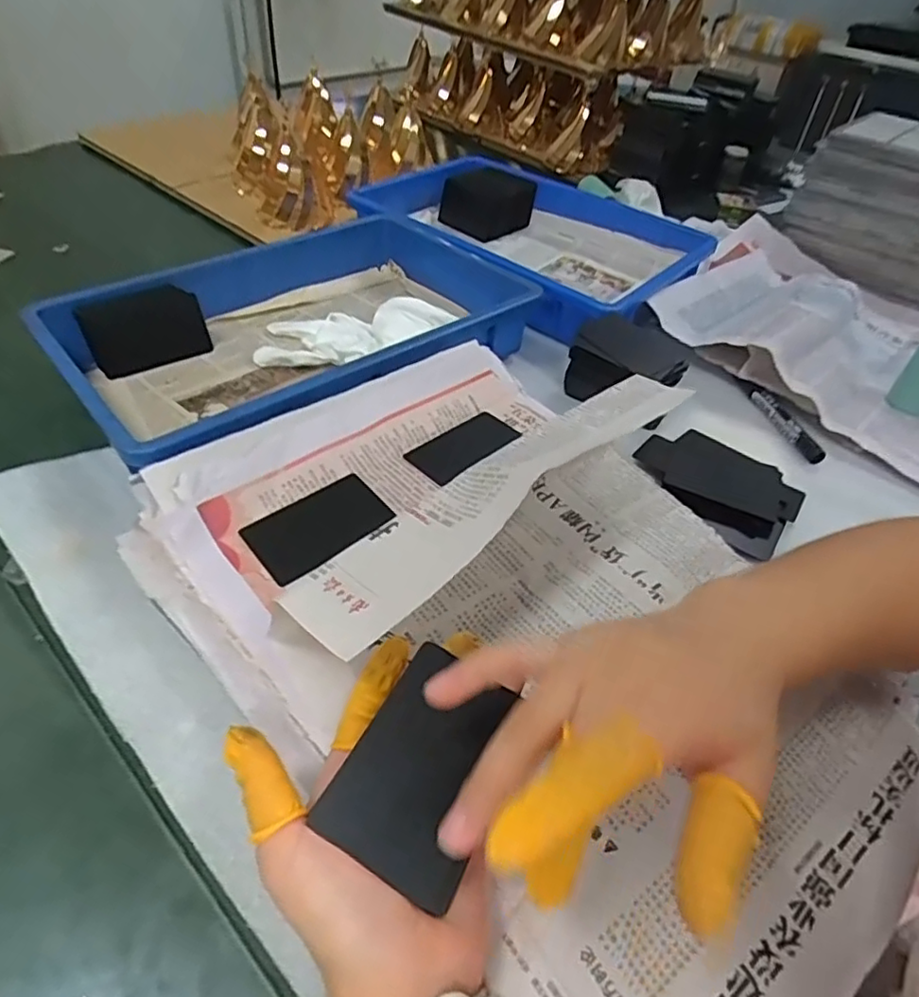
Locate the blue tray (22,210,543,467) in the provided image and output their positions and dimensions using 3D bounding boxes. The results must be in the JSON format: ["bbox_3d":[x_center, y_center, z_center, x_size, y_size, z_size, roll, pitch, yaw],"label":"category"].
[{"bbox_3d":[-0.135,-0.148,0.542,0.369,0.070,0.254,-30,56,-30],"label":"blue tray"}]

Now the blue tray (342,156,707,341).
[{"bbox_3d":[0.071,-0.300,0.717,0.368,0.057,0.246,33,49,23],"label":"blue tray"}]

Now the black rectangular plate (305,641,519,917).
[{"bbox_3d":[-0.014,0.108,0.253,0.059,0.005,0.082,23,67,21],"label":"black rectangular plate"}]

